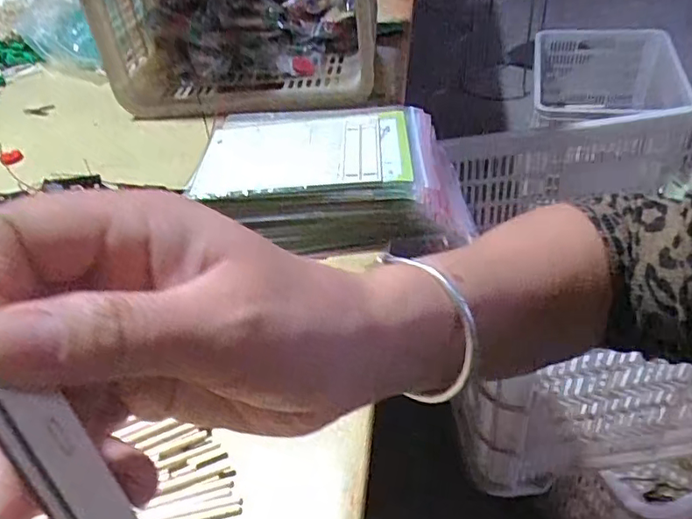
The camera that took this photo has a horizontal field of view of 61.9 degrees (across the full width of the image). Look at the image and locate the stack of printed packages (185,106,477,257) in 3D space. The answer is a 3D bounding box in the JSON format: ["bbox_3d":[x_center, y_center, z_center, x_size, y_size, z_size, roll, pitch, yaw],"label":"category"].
[{"bbox_3d":[-0.019,-0.086,0.616,0.261,0.087,0.186,-7,40,1],"label":"stack of printed packages"}]

